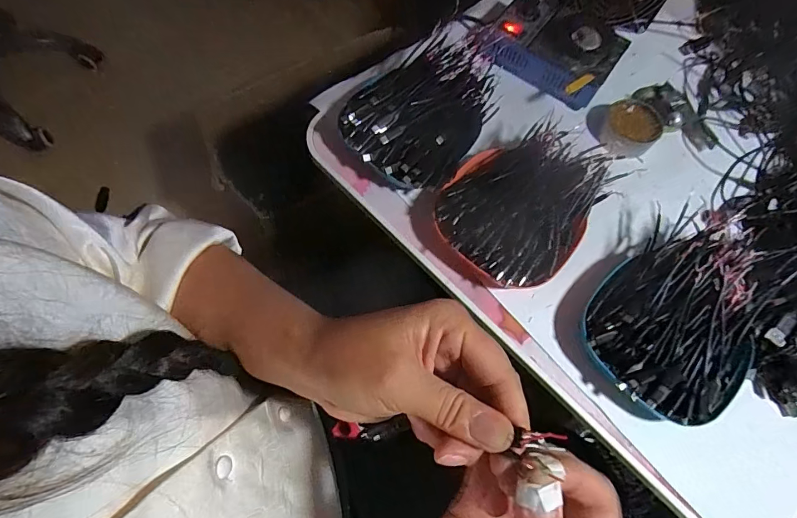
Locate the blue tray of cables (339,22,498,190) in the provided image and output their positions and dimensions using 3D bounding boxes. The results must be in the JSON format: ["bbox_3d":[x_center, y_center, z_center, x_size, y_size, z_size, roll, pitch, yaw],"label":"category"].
[{"bbox_3d":[0.030,-0.165,0.464,0.133,0.061,0.196,30,70,9],"label":"blue tray of cables"}]

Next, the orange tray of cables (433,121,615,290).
[{"bbox_3d":[0.124,-0.057,0.426,0.135,0.063,0.183,38,71,12],"label":"orange tray of cables"}]

